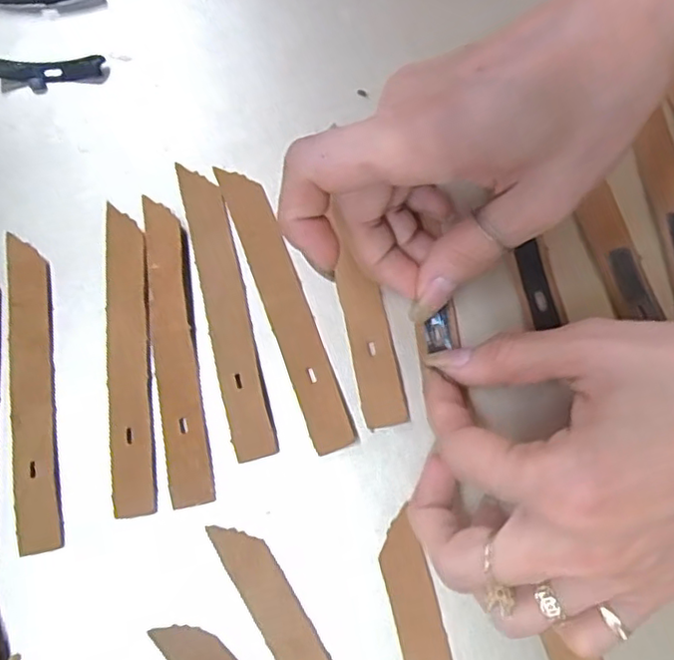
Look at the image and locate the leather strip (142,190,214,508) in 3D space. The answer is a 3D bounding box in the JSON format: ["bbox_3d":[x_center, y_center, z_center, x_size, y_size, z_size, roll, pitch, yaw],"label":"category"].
[{"bbox_3d":[-0.066,0.005,0.247,0.017,0.004,0.124,-10,76,-1],"label":"leather strip"}]

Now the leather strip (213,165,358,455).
[{"bbox_3d":[-0.021,-0.013,0.250,0.017,0.004,0.124,-20,76,-4],"label":"leather strip"}]

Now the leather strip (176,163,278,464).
[{"bbox_3d":[-0.045,-0.011,0.250,0.016,0.004,0.124,-13,76,-2],"label":"leather strip"}]

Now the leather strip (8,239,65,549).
[{"bbox_3d":[-0.121,0.021,0.245,0.016,0.004,0.125,-9,76,-1],"label":"leather strip"}]

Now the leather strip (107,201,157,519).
[{"bbox_3d":[-0.084,0.009,0.246,0.016,0.004,0.124,-7,76,0],"label":"leather strip"}]

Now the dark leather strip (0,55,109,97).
[{"bbox_3d":[-0.130,-0.116,0.280,0.050,0.007,0.016,-3,76,1],"label":"dark leather strip"}]

